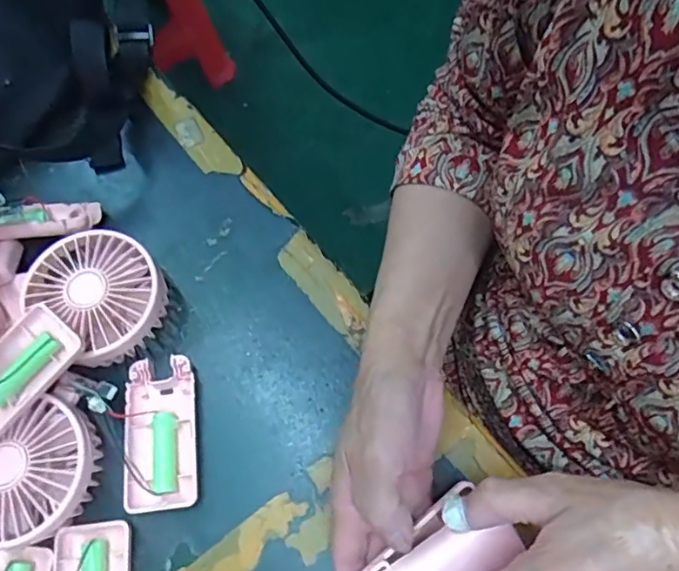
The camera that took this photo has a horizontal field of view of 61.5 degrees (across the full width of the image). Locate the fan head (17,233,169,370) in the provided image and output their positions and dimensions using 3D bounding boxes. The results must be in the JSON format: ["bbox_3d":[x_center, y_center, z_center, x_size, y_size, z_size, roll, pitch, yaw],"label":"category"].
[{"bbox_3d":[-0.155,0.007,0.380,0.084,0.047,0.074,38,75,16],"label":"fan head"}]

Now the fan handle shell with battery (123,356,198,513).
[{"bbox_3d":[-0.114,0.094,0.365,0.045,0.015,0.092,-8,68,0],"label":"fan handle shell with battery"}]

